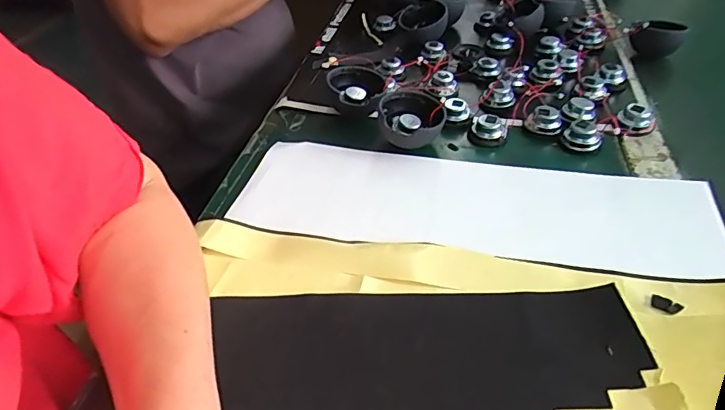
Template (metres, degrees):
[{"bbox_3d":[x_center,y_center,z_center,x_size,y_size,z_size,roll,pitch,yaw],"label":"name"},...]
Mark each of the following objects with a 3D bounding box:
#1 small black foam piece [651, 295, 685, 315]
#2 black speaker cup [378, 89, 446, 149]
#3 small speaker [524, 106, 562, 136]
[{"bbox_3d":[0.193,0.064,0.317,0.017,0.004,0.010,27,48,31],"label":"small black foam piece"},{"bbox_3d":[0.046,-0.076,0.464,0.059,0.037,0.060,4,41,10],"label":"black speaker cup"},{"bbox_3d":[0.174,-0.080,0.476,0.032,0.021,0.026,8,42,14],"label":"small speaker"}]

